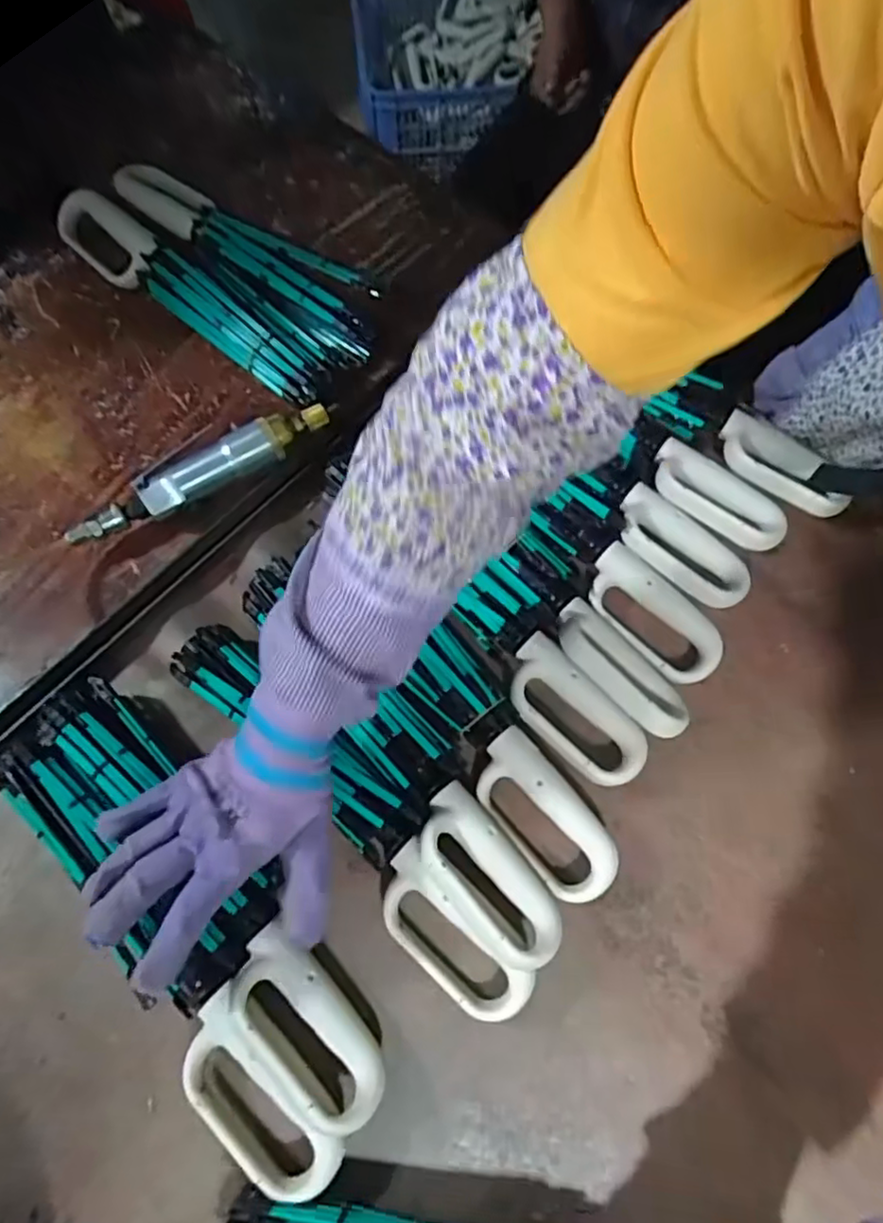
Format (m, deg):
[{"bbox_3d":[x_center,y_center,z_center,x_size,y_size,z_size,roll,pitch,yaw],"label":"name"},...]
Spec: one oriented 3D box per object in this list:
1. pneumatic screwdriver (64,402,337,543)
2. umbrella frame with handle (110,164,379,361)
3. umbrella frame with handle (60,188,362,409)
[{"bbox_3d":[-0.203,-0.117,0.560,0.243,0.039,0.039,-31,75,-13],"label":"pneumatic screwdriver"},{"bbox_3d":[-0.200,-0.360,0.630,0.343,0.043,0.063,39,73,11],"label":"umbrella frame with handle"},{"bbox_3d":[-0.240,-0.313,0.630,0.356,0.053,0.089,34,73,9],"label":"umbrella frame with handle"}]

